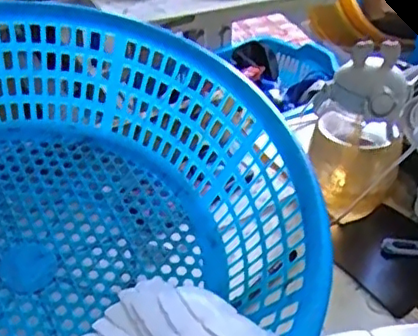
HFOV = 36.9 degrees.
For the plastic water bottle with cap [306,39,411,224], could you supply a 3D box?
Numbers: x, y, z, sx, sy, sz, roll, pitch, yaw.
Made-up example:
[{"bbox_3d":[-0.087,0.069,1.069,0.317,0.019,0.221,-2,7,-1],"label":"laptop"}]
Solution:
[{"bbox_3d":[0.173,-0.035,0.741,0.110,0.188,0.087,11,36,14],"label":"plastic water bottle with cap"}]

